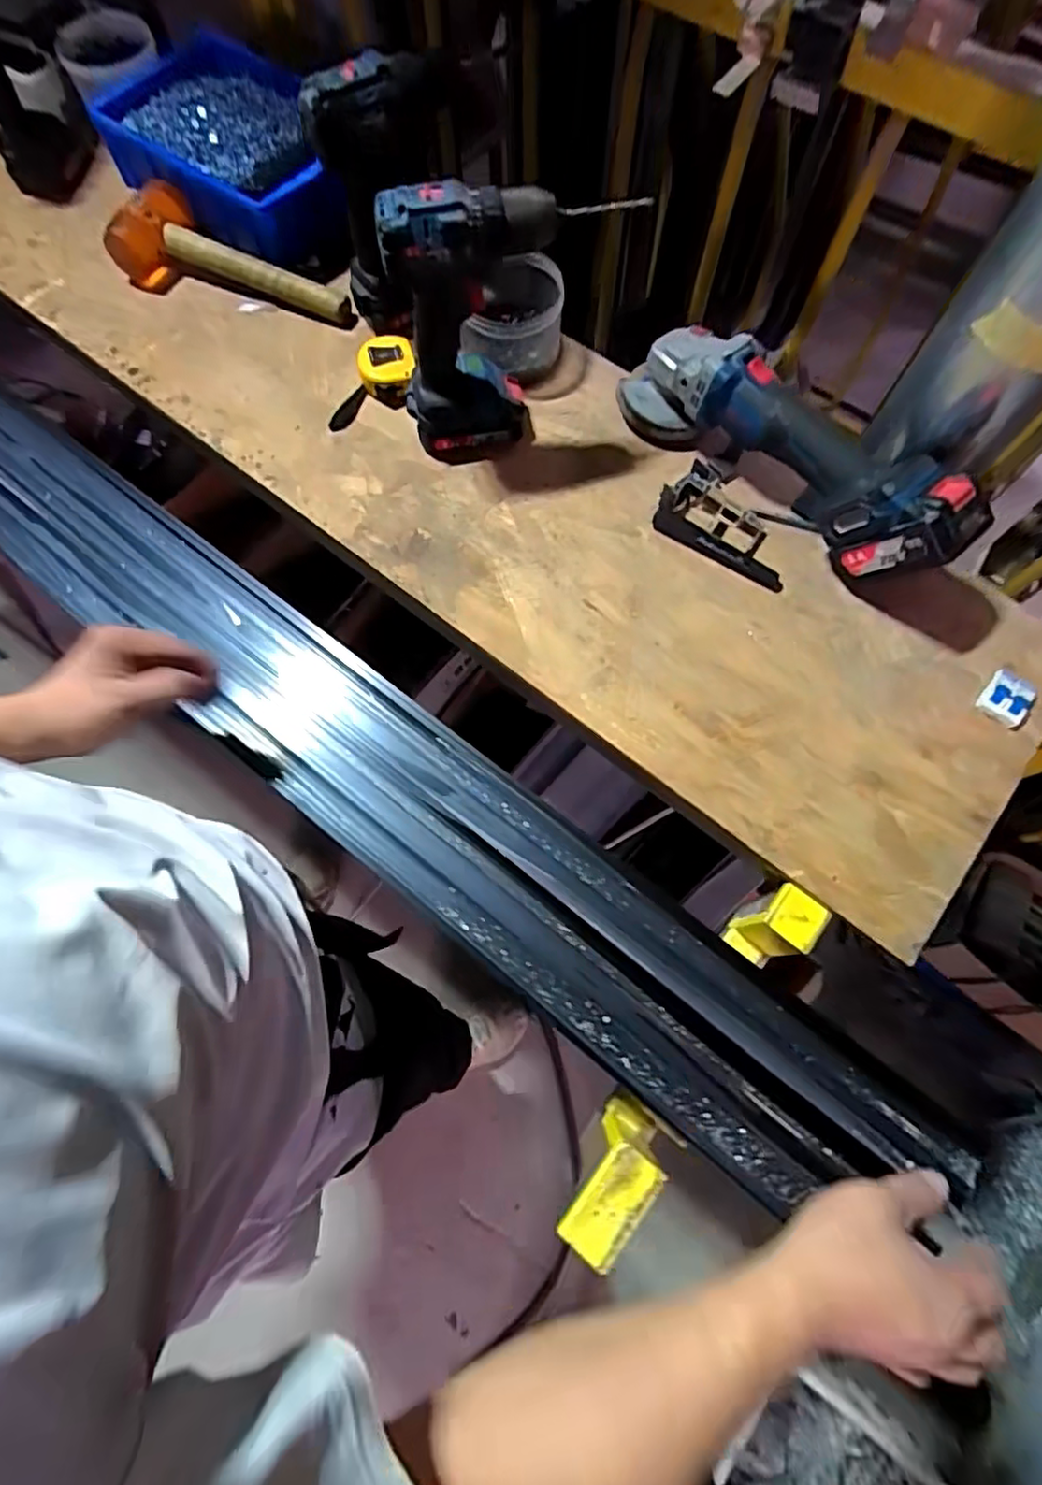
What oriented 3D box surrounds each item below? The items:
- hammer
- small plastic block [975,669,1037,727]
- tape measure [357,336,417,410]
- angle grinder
[{"bbox_3d":[-0.345,-0.548,0.747,0.298,0.058,0.104,33,71,11],"label":"hammer"},{"bbox_3d":[0.452,-0.040,0.589,0.042,0.010,0.048,38,73,13],"label":"small plastic block"},{"bbox_3d":[-0.149,-0.416,0.711,0.064,0.036,0.080,-11,69,-5],"label":"tape measure"},{"bbox_3d":[0.264,-0.290,0.622,0.095,0.110,0.360,-42,75,-15],"label":"angle grinder"}]

